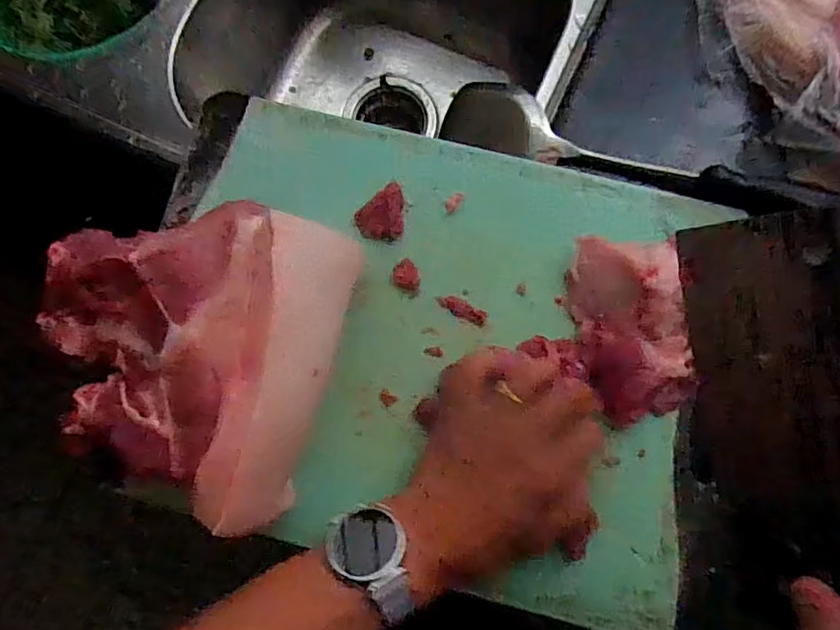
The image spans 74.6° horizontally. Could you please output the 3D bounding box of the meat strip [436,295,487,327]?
[{"bbox_3d":[0.030,-0.004,0.389,0.036,0.004,0.012,31,82,5],"label":"meat strip"}]

